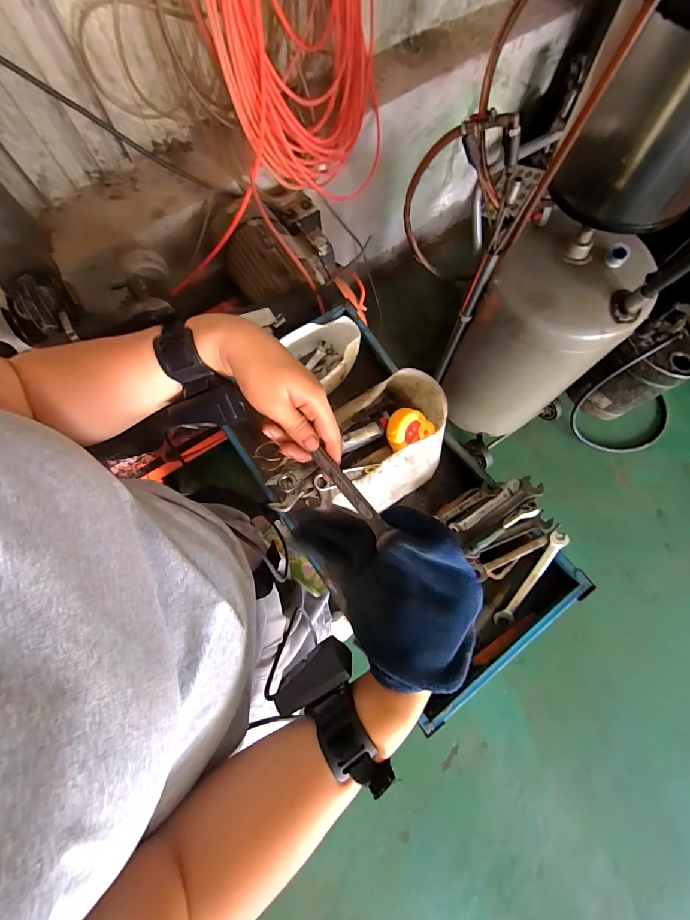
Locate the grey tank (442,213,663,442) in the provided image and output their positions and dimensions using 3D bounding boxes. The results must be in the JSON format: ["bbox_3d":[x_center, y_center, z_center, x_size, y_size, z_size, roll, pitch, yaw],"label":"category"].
[{"bbox_3d":[0.502,-0.320,1.049,0.333,0.599,0.287,32,79,7],"label":"grey tank"}]

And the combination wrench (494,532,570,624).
[{"bbox_3d":[0.316,0.204,0.615,0.027,0.012,0.185,32,98,7],"label":"combination wrench"}]

